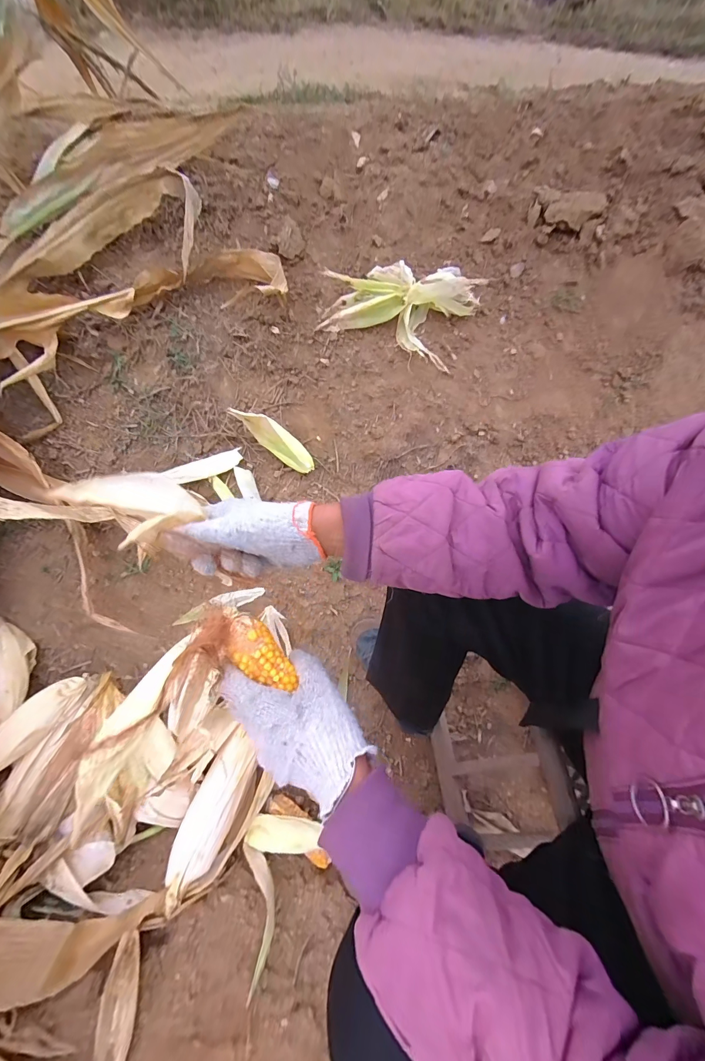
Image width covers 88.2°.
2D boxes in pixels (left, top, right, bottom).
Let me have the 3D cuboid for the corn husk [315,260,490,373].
[{"bbox_3d":[0.094,-0.462,0.752,0.307,0.126,0.146,14,56,8],"label":"corn husk"}]

